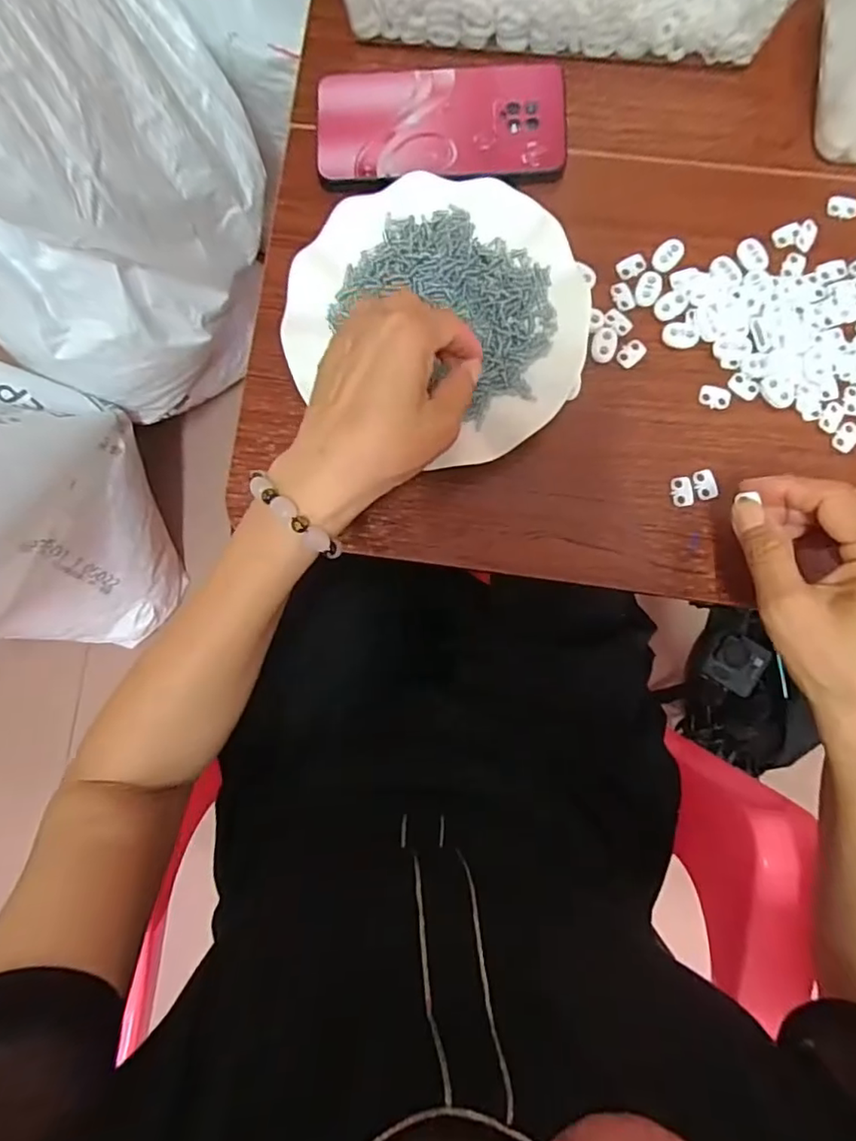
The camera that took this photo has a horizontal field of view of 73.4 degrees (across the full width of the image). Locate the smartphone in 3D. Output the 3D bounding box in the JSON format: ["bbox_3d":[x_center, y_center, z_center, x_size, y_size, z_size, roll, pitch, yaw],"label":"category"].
[{"bbox_3d":[0.009,-0.295,0.380,0.161,0.007,0.080,-3,86,2],"label":"smartphone"}]

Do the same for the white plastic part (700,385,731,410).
[{"bbox_3d":[0.184,-0.111,0.367,0.019,0.004,0.014,12,87,3],"label":"white plastic part"}]

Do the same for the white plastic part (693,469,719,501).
[{"bbox_3d":[0.175,-0.054,0.362,0.013,0.004,0.019,-9,86,2],"label":"white plastic part"}]

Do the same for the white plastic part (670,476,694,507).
[{"bbox_3d":[0.161,-0.050,0.361,0.013,0.004,0.019,-5,86,2],"label":"white plastic part"}]

